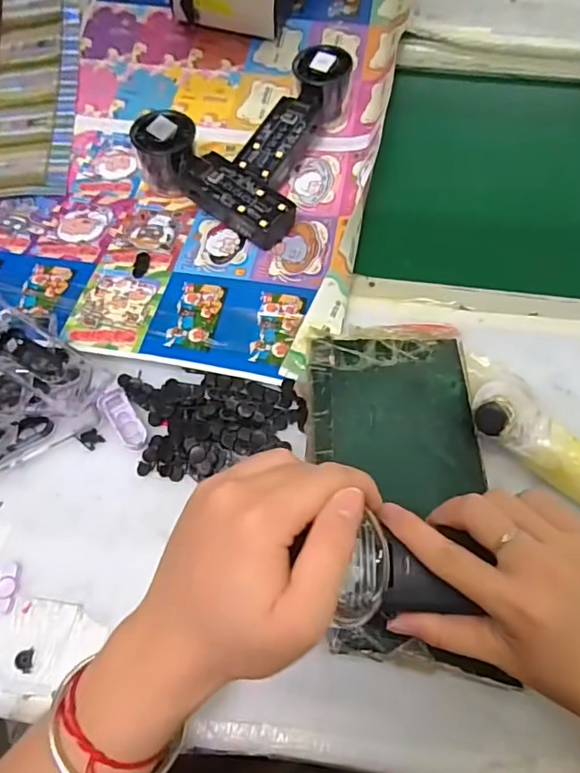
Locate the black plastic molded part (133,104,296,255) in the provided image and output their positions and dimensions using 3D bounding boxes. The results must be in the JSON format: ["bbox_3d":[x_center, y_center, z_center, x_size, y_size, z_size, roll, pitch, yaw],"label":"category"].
[{"bbox_3d":[-0.069,-0.185,0.477,0.156,0.052,0.052,34,66,18],"label":"black plastic molded part"}]

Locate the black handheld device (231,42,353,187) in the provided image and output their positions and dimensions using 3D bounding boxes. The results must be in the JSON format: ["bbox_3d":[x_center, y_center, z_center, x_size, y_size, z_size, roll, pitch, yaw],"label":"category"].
[{"bbox_3d":[0.005,-0.250,0.499,0.053,0.053,0.149,22,63,12],"label":"black handheld device"}]

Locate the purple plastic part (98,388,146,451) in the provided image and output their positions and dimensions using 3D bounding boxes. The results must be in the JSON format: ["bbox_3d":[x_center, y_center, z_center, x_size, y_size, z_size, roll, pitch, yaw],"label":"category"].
[{"bbox_3d":[-0.119,0.023,0.379,0.018,0.006,0.050,-29,64,-15],"label":"purple plastic part"}]

